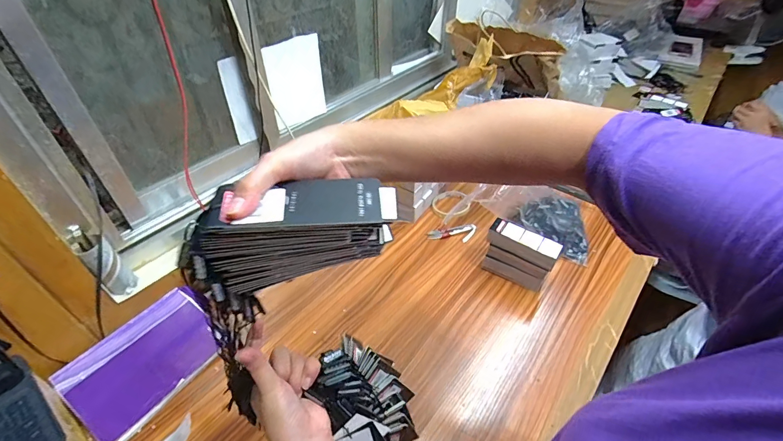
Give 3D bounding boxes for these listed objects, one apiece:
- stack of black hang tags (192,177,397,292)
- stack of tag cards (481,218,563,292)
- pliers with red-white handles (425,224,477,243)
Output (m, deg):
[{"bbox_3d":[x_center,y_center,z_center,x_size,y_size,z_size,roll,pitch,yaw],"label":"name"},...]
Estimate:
[{"bbox_3d":[-0.066,0.003,0.279,0.138,0.064,0.048,-15,43,-2],"label":"stack of black hang tags"},{"bbox_3d":[0.233,0.068,0.688,0.119,0.113,0.041,23,47,24],"label":"stack of tag cards"},{"bbox_3d":[0.129,0.029,0.796,0.104,0.012,0.039,-6,42,-6],"label":"pliers with red-white handles"}]

